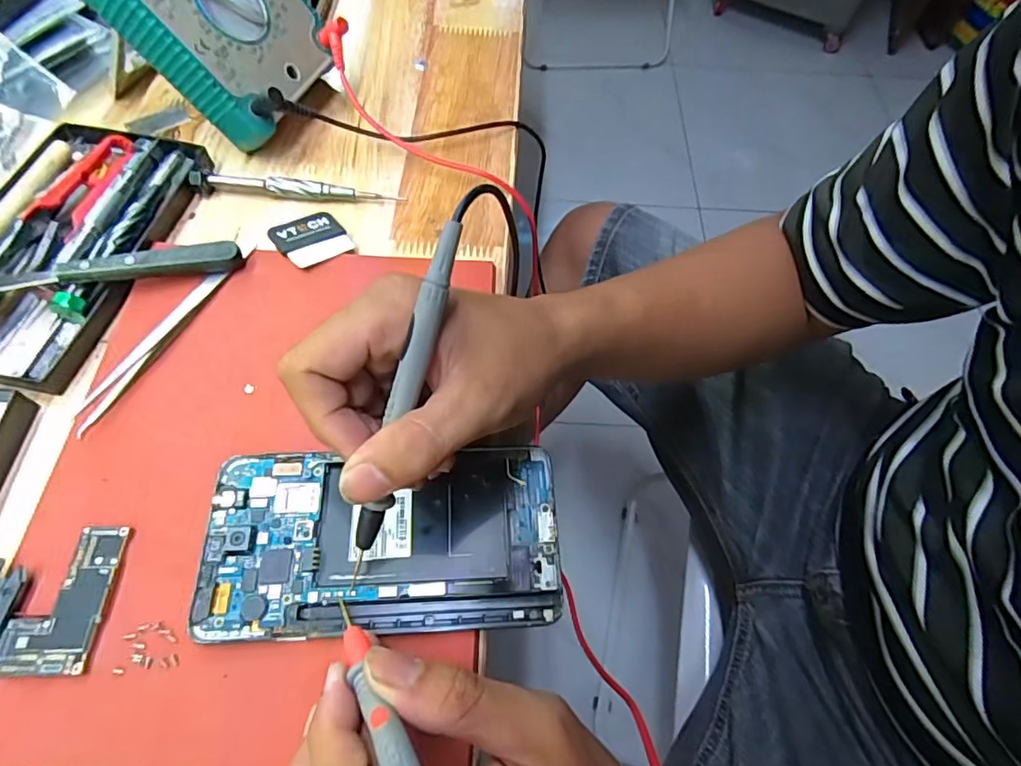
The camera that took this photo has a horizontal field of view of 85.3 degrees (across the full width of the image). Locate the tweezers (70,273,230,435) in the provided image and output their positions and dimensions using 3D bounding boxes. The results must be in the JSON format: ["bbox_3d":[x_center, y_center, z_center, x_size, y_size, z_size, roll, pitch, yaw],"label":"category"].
[{"bbox_3d":[-0.182,-0.019,0.281,0.013,0.005,0.102,22,62,8],"label":"tweezers"}]

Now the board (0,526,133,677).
[{"bbox_3d":[-0.180,0.086,0.223,0.034,0.004,0.056,2,61,-3],"label":"board"}]

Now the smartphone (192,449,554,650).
[{"bbox_3d":[-0.054,0.067,0.240,0.146,0.009,0.076,-1,61,-5],"label":"smartphone"}]

